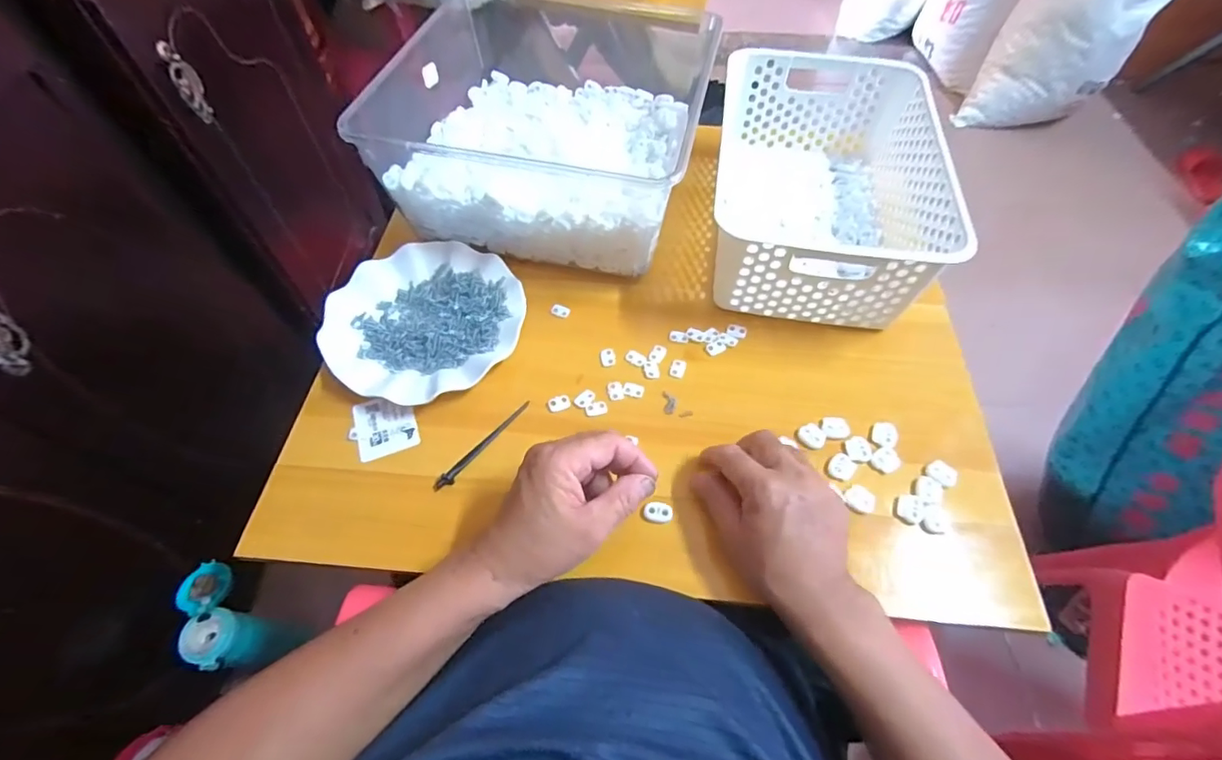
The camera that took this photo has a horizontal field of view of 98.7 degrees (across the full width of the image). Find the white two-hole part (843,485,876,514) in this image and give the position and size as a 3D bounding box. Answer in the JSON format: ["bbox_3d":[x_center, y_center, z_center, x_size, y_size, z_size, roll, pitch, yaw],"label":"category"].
[{"bbox_3d":[0.198,0.093,0.414,0.022,0.004,0.019,36,63,19],"label":"white two-hole part"}]

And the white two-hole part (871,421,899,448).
[{"bbox_3d":[0.233,0.046,0.445,0.019,0.005,0.024,13,58,7],"label":"white two-hole part"}]

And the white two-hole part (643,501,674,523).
[{"bbox_3d":[0.037,0.103,0.412,0.022,0.004,0.017,9,58,4],"label":"white two-hole part"}]

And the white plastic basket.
[{"bbox_3d":[0.210,-0.200,0.540,0.204,0.113,0.299,8,57,3],"label":"white plastic basket"}]

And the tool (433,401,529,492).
[{"bbox_3d":[-0.107,0.054,0.442,0.010,0.004,0.103,35,63,19],"label":"tool"}]

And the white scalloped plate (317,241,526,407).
[{"bbox_3d":[-0.175,-0.058,0.498,0.173,0.019,0.175,1,57,-1],"label":"white scalloped plate"}]

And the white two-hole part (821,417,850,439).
[{"bbox_3d":[0.192,0.041,0.448,0.022,0.004,0.020,8,57,3],"label":"white two-hole part"}]

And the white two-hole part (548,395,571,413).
[{"bbox_3d":[-0.046,0.021,0.464,0.020,0.004,0.013,-18,60,-13],"label":"white two-hole part"}]

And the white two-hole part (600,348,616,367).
[{"bbox_3d":[-0.003,-0.021,0.491,0.014,0.005,0.018,-9,58,-7],"label":"white two-hole part"}]

